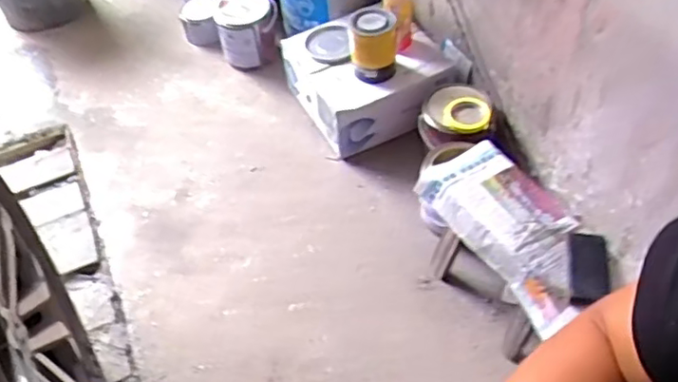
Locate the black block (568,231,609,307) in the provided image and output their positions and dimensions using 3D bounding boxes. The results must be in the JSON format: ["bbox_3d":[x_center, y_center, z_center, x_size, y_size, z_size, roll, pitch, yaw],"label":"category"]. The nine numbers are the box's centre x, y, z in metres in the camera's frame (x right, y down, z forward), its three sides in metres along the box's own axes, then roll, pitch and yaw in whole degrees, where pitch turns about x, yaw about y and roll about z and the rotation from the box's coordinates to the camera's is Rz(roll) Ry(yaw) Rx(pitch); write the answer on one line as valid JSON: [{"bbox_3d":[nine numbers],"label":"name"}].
[{"bbox_3d":[0.416,0.123,1.047,0.061,0.027,0.148,8,51,10],"label":"black block"}]

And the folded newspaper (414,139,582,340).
[{"bbox_3d":[0.324,0.067,1.151,0.175,0.082,0.371,-28,54,-19],"label":"folded newspaper"}]

